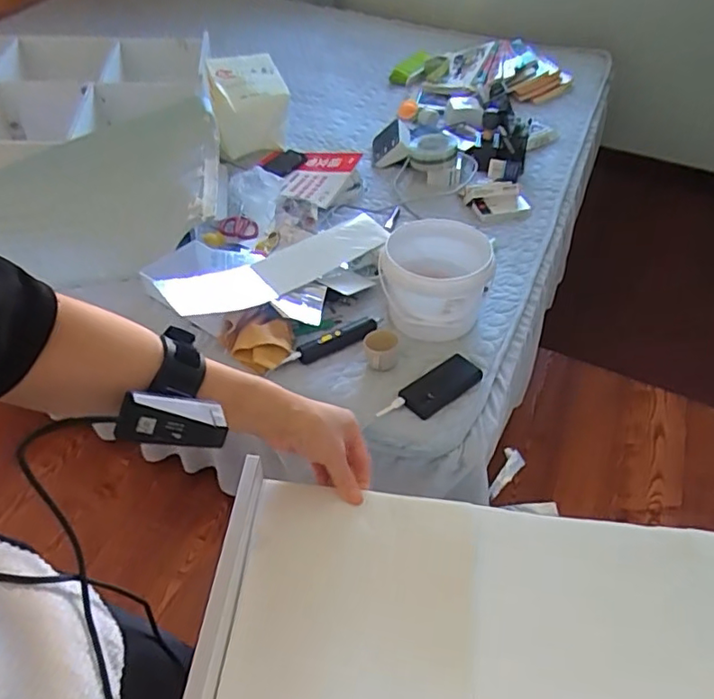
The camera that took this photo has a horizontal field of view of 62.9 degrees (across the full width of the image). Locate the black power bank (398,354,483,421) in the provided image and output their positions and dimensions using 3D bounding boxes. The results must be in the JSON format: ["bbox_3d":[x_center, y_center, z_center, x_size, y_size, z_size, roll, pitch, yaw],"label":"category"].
[{"bbox_3d":[0.145,0.060,0.985,0.141,0.022,0.065,-32,68,-24],"label":"black power bank"}]

